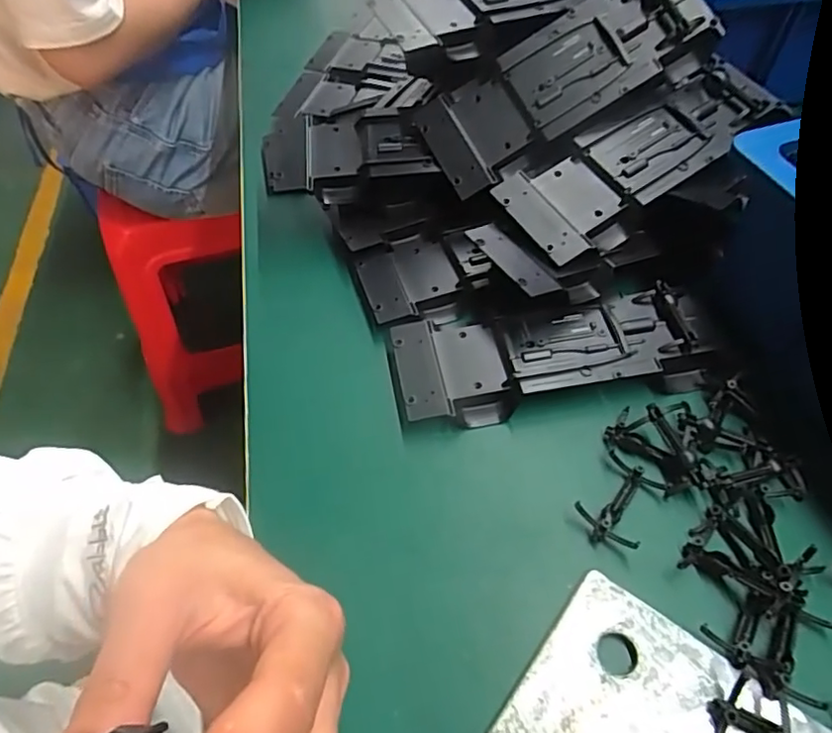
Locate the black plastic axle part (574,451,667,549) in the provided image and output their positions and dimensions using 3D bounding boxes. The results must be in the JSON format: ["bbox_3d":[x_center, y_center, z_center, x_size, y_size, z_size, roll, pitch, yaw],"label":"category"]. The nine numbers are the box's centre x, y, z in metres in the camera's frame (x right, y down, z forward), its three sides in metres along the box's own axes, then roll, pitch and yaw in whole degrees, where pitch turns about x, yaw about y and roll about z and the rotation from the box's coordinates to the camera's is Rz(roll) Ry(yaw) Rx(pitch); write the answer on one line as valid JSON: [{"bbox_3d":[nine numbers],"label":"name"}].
[{"bbox_3d":[0.108,0.072,0.316,0.035,0.017,0.049,33,60,23],"label":"black plastic axle part"}]

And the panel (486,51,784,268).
[{"bbox_3d":[0.147,-0.139,0.389,0.190,0.016,0.066,-33,59,-8],"label":"panel"}]

